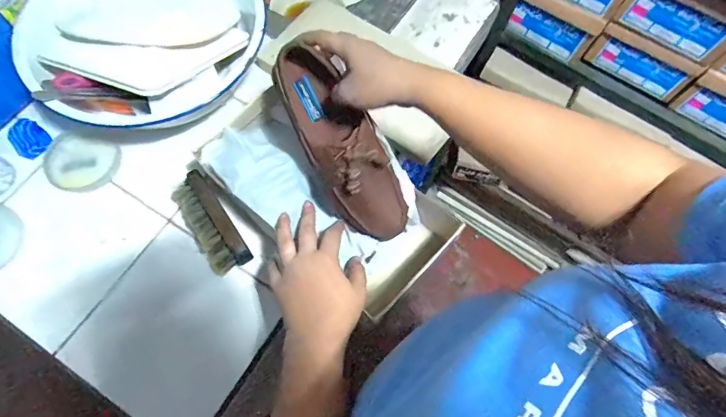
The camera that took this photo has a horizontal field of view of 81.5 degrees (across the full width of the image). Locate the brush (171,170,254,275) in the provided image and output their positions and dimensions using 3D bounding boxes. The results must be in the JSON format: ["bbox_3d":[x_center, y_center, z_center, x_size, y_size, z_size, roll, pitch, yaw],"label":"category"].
[{"bbox_3d":[-0.196,0.016,0.533,0.048,0.034,0.135,-33,74,-13],"label":"brush"}]

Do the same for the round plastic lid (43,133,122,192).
[{"bbox_3d":[-0.384,-0.065,0.579,0.092,0.012,0.083,-1,70,-3],"label":"round plastic lid"}]

